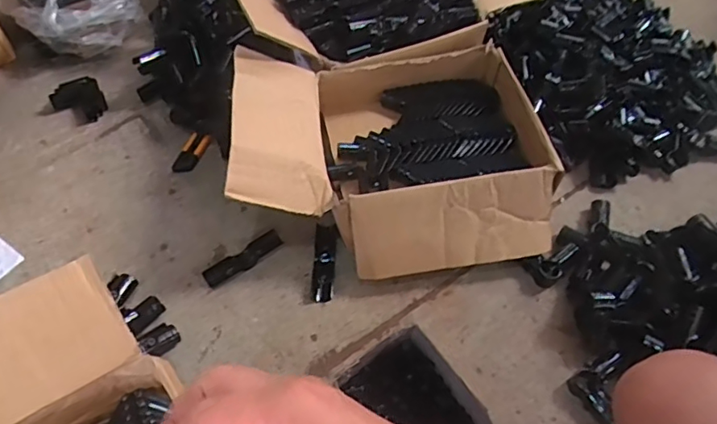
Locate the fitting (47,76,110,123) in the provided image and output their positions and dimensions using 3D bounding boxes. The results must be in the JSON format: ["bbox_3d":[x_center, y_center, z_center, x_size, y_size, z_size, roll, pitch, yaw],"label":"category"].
[{"bbox_3d":[-0.507,-0.199,0.998,0.085,0.031,0.089,1,58,-2],"label":"fitting"}]

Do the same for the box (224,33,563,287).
[{"bbox_3d":[0.048,-0.111,0.864,0.451,0.165,0.404,-6,58,-7],"label":"box"}]

